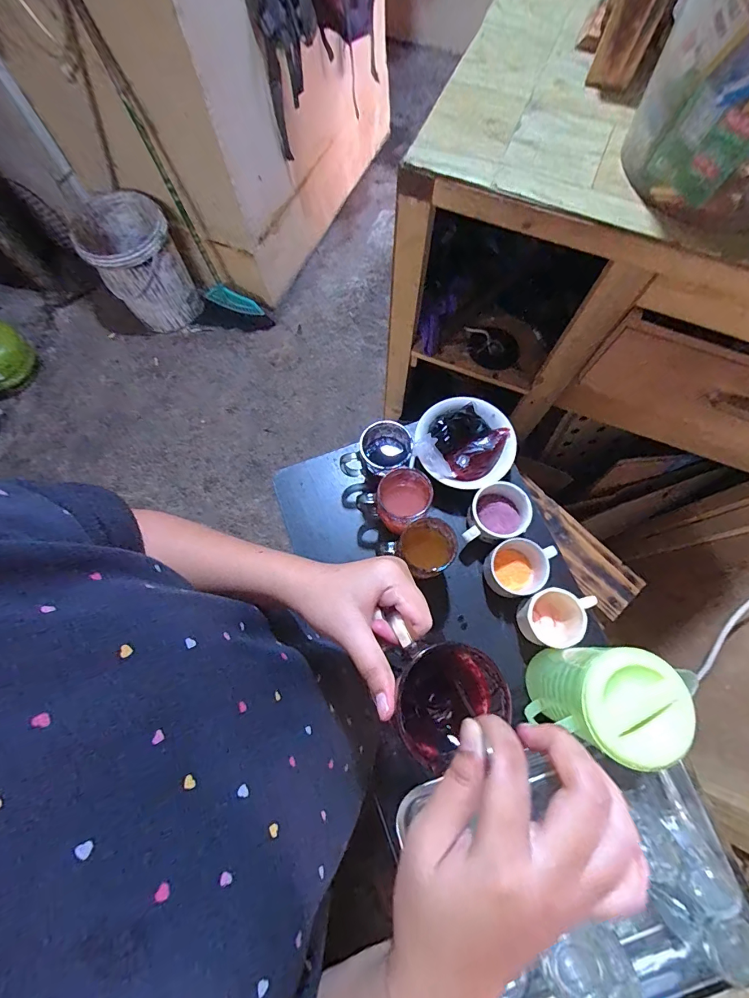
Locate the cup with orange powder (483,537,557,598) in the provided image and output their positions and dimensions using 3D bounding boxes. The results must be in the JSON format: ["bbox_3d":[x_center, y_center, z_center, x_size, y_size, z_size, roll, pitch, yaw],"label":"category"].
[{"bbox_3d":[0.216,0.099,0.611,0.098,0.060,0.078,-26,74,-6],"label":"cup with orange powder"}]

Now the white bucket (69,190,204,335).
[{"bbox_3d":[-0.771,-0.772,1.388,0.266,0.351,0.312,-34,75,-9],"label":"white bucket"}]

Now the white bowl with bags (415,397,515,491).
[{"bbox_3d":[0.142,-0.090,0.656,0.151,0.064,0.154,4,73,3],"label":"white bowl with bags"}]

